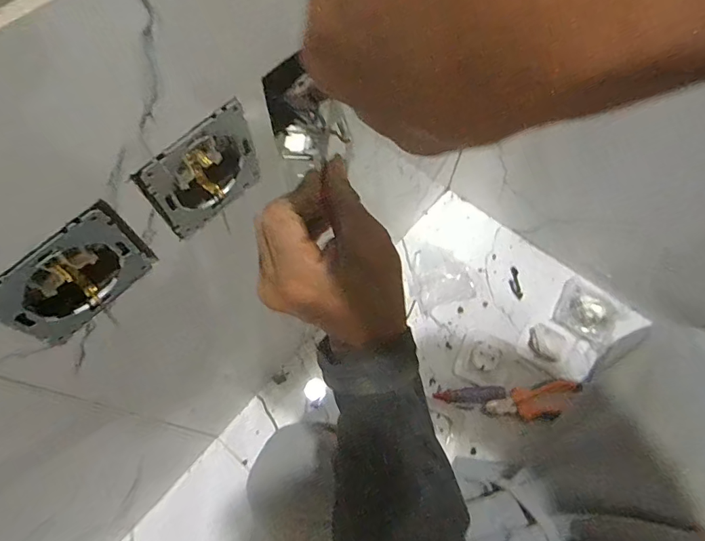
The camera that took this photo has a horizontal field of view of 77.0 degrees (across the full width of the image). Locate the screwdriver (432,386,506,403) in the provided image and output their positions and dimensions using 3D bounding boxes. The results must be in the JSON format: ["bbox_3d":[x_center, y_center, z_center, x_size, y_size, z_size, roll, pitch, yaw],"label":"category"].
[{"bbox_3d":[0.177,0.189,0.671,0.104,0.015,0.022,-2,65,-2],"label":"screwdriver"}]

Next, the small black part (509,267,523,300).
[{"bbox_3d":[0.278,0.021,0.759,0.018,0.005,0.058,-4,65,-3],"label":"small black part"}]

